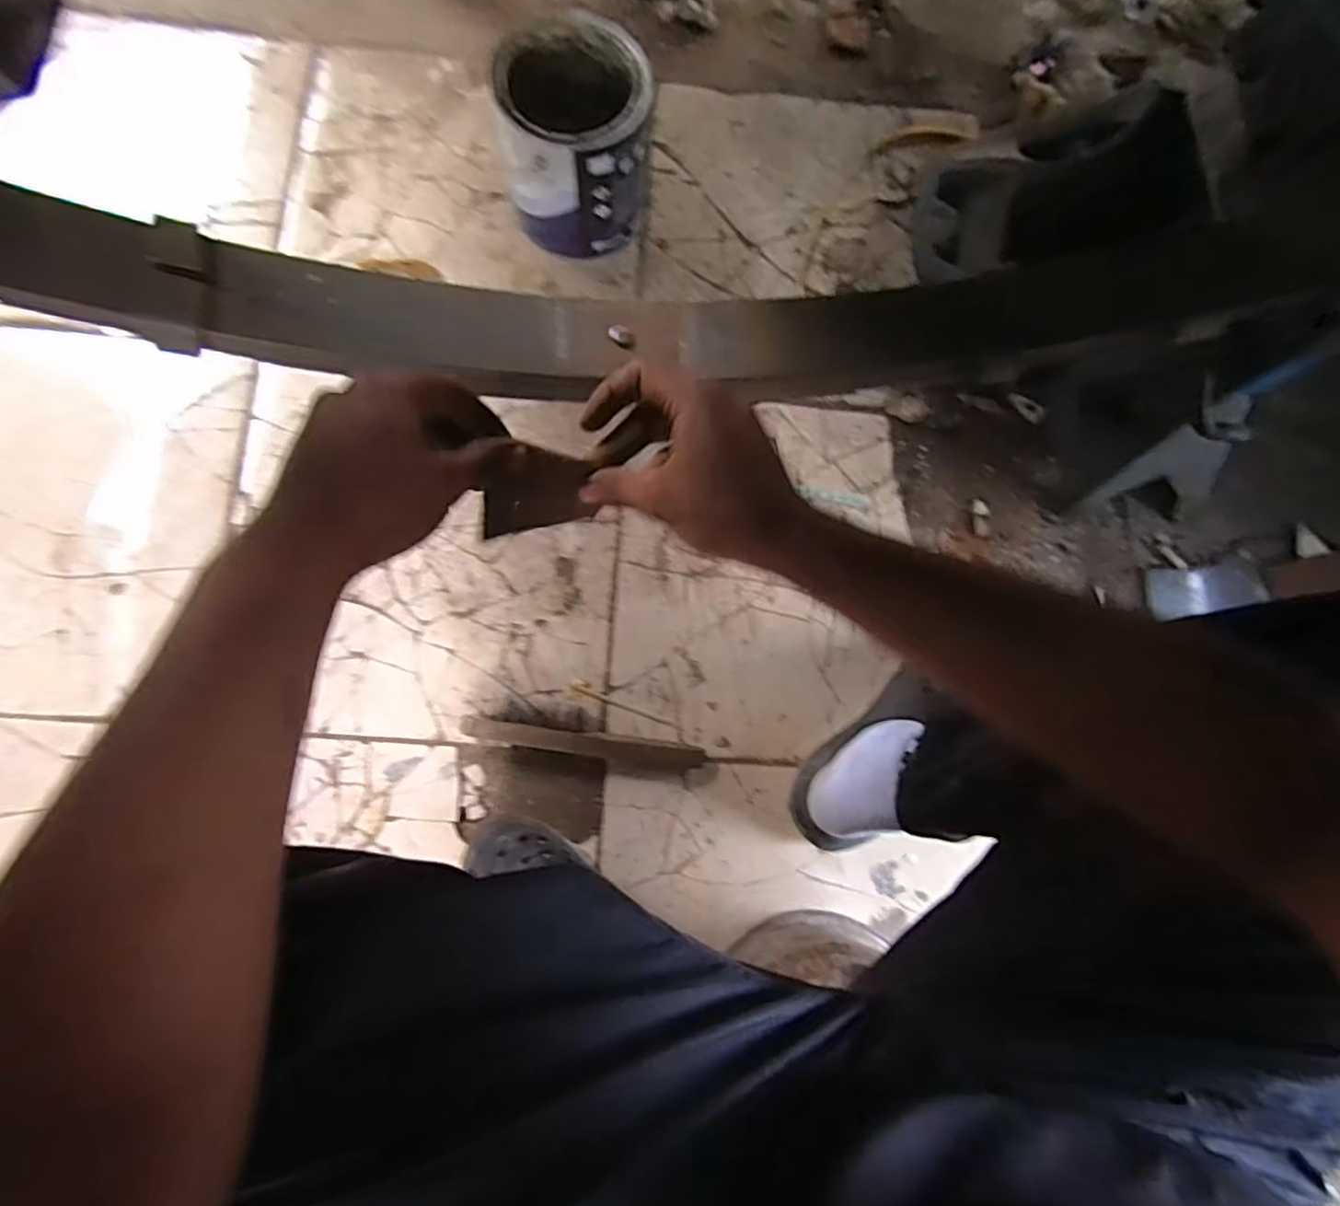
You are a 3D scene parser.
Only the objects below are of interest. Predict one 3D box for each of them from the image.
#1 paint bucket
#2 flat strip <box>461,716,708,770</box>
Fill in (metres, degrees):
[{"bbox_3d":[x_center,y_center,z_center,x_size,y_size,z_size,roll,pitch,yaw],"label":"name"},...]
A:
[{"bbox_3d":[-0.095,-0.475,0.672,0.138,0.163,0.148,1,83,-5],"label":"paint bucket"},{"bbox_3d":[-0.087,0.145,0.658,0.243,0.010,0.024,9,83,-4],"label":"flat strip"}]

